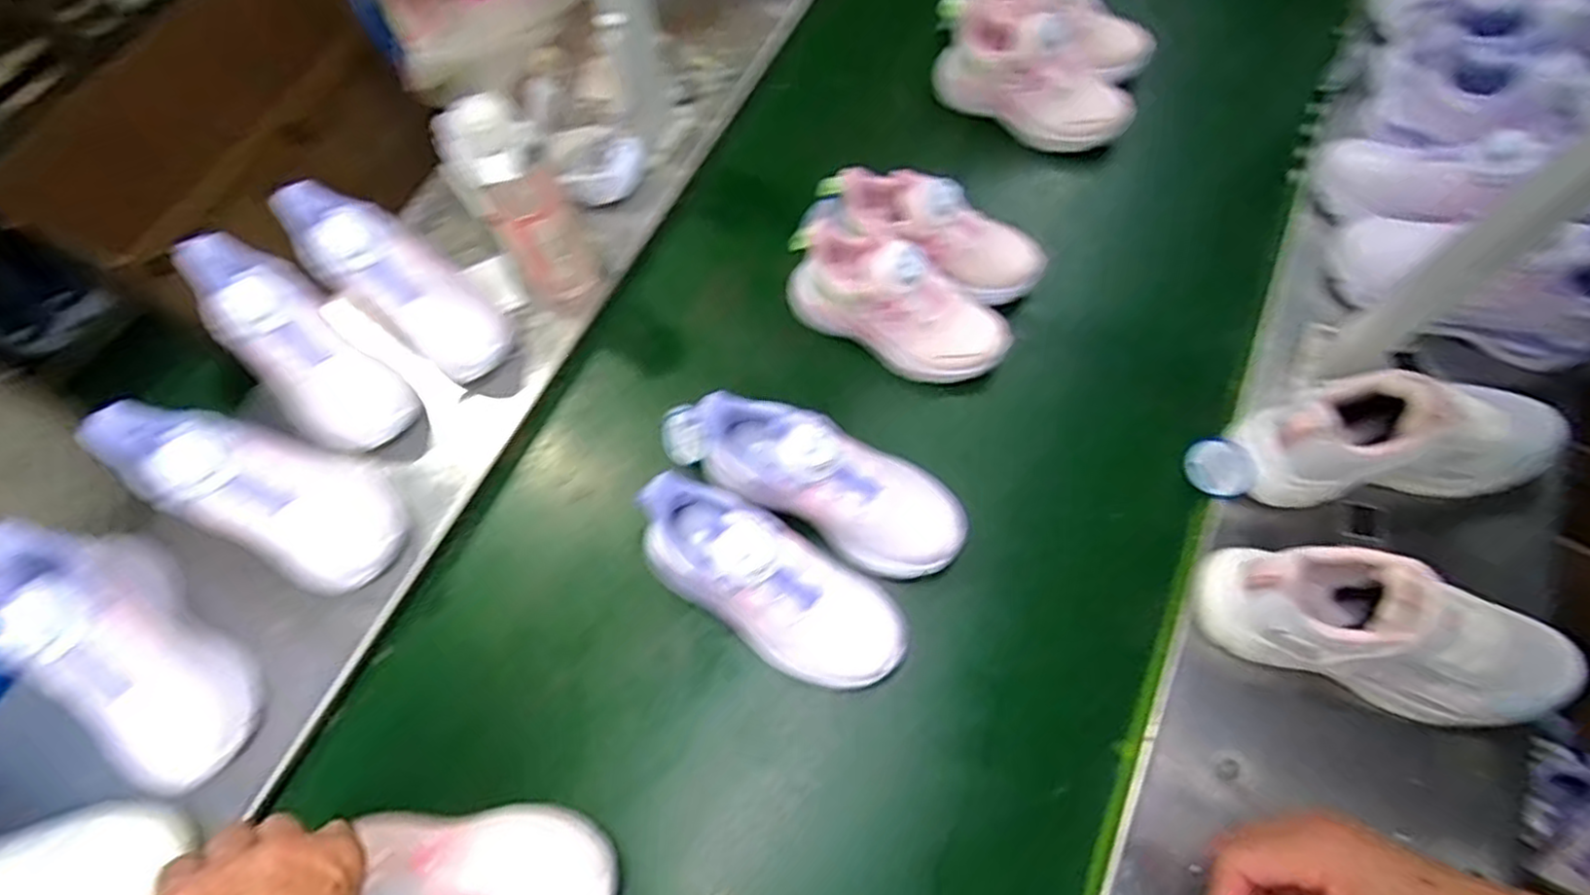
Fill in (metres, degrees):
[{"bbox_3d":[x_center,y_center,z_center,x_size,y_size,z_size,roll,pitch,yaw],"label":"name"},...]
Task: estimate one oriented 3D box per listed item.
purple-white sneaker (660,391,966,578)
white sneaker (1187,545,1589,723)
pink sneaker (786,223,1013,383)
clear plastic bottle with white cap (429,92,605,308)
[{"bbox_3d":[0.010,0.015,0.579,0.256,0.103,0.083,26,72,13],"label":"purple-white sneaker"},{"bbox_3d":[0.397,0.125,0.477,0.221,0.092,0.076,17,74,6],"label":"white sneaker"},{"bbox_3d":[0.092,-0.132,0.638,0.200,0.103,0.084,31,73,14],"label":"pink sneaker"},{"bbox_3d":[-0.223,-0.195,0.631,0.067,0.186,0.077,-30,70,-9],"label":"clear plastic bottle with white cap"}]

